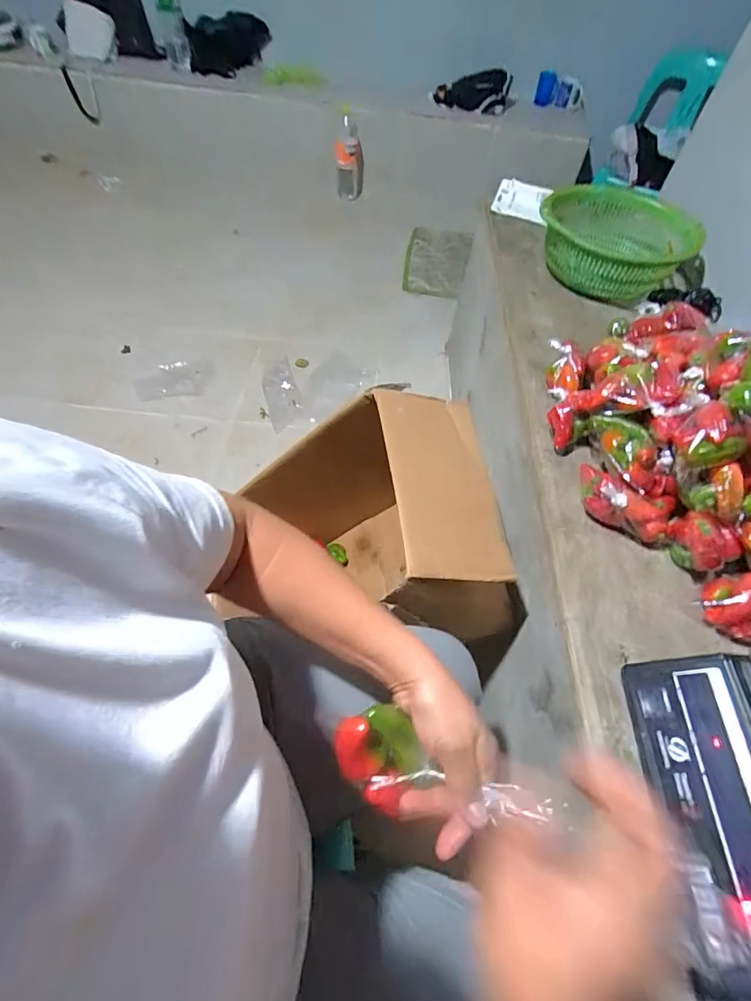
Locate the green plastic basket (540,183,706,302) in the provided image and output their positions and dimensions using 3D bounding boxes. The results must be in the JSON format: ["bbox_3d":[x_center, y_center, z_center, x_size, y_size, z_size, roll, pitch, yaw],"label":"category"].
[{"bbox_3d":[0.501,-0.540,0.968,0.316,0.110,0.279,15,56,7],"label":"green plastic basket"}]

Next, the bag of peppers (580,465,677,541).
[{"bbox_3d":[0.342,0.000,0.615,0.131,0.052,0.082,17,56,8],"label":"bag of peppers"}]

